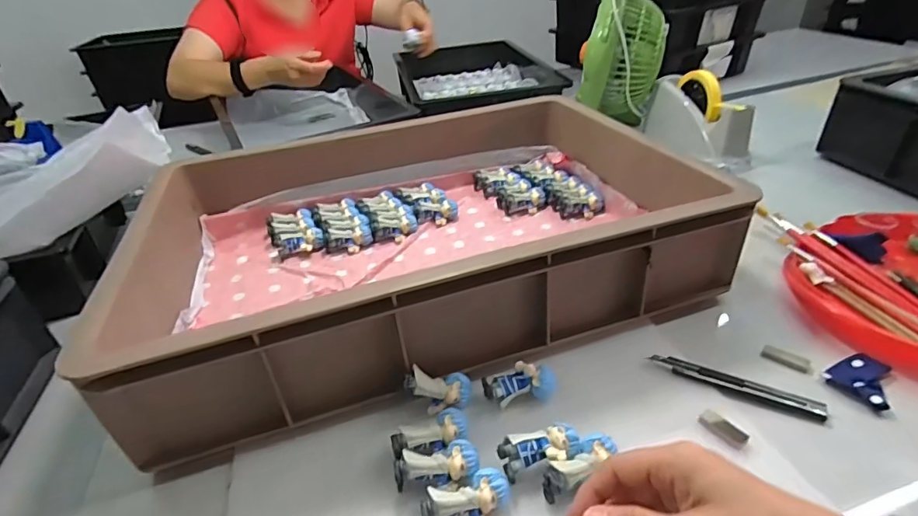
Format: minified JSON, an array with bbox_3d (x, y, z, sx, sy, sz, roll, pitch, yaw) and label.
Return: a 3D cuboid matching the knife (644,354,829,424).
[{"bbox_3d":[0.238,0.110,0.405,0.135,0.005,0.020,14,40,24],"label":"knife"}]

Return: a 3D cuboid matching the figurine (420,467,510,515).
[{"bbox_3d":[0.006,0.173,0.325,0.062,0.030,0.029,-16,37,-16],"label":"figurine"}]

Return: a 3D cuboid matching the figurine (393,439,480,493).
[{"bbox_3d":[-0.016,0.157,0.348,0.061,0.029,0.023,-11,36,-8],"label":"figurine"}]

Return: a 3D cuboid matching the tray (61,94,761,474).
[{"bbox_3d":[-0.060,-0.065,0.579,0.563,0.119,0.466,-15,37,-13],"label":"tray"}]

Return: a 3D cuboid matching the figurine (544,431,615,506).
[{"bbox_3d":[0.087,0.153,0.344,0.062,0.027,0.022,-26,41,-27],"label":"figurine"}]

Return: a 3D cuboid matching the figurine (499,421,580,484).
[{"bbox_3d":[0.061,0.148,0.354,0.059,0.027,0.028,-12,36,-10],"label":"figurine"}]

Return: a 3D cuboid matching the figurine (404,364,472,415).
[{"bbox_3d":[-0.018,0.113,0.400,0.062,0.030,0.023,20,29,-23],"label":"figurine"}]

